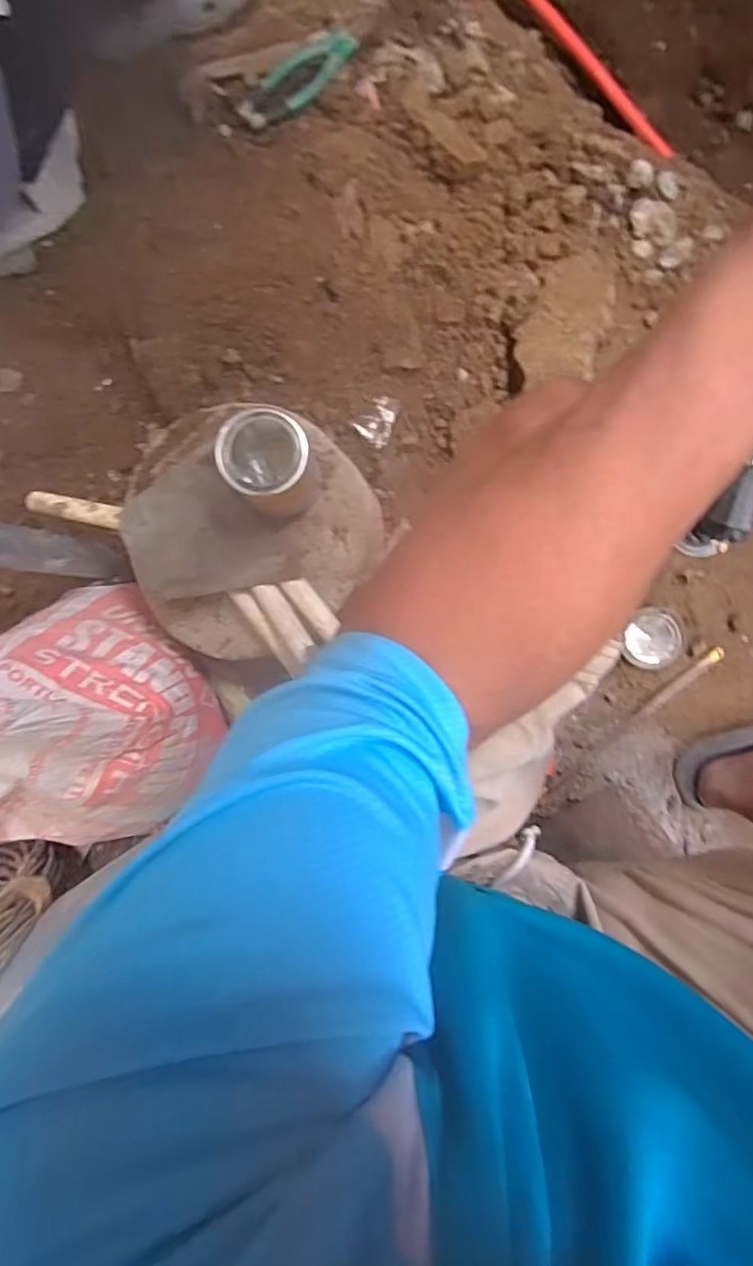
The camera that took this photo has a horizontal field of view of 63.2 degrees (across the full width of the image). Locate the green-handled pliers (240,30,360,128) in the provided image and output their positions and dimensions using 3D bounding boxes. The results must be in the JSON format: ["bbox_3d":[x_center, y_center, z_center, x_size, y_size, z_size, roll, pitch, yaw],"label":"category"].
[{"bbox_3d":[-0.097,-0.667,0.741,0.166,0.025,0.068,-42,88,-3],"label":"green-handled pliers"}]

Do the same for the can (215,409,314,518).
[{"bbox_3d":[-0.097,-0.160,0.592,0.081,0.094,0.078,1,95,8],"label":"can"}]

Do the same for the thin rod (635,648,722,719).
[{"bbox_3d":[0.374,0.063,0.757,0.129,0.014,0.016,-39,88,10],"label":"thin rod"}]

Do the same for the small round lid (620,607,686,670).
[{"bbox_3d":[0.343,0.009,0.751,0.066,0.008,0.075,40,98,-10],"label":"small round lid"}]

